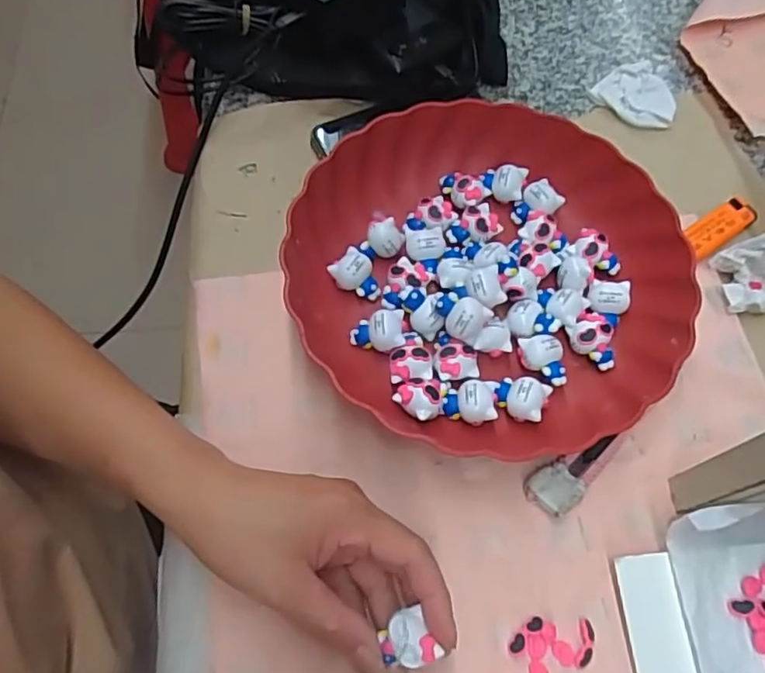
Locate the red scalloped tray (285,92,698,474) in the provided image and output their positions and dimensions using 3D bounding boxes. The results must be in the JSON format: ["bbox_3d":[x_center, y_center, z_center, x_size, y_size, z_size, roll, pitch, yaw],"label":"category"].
[{"bbox_3d":[0.068,-0.045,0.392,0.234,0.046,0.237,-39,72,-19],"label":"red scalloped tray"}]

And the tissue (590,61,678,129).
[{"bbox_3d":[0.212,-0.195,0.498,0.069,0.011,0.065,-32,70,-17],"label":"tissue"}]

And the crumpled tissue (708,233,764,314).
[{"bbox_3d":[0.250,-0.042,0.411,0.052,0.019,0.049,-29,69,-16],"label":"crumpled tissue"}]

